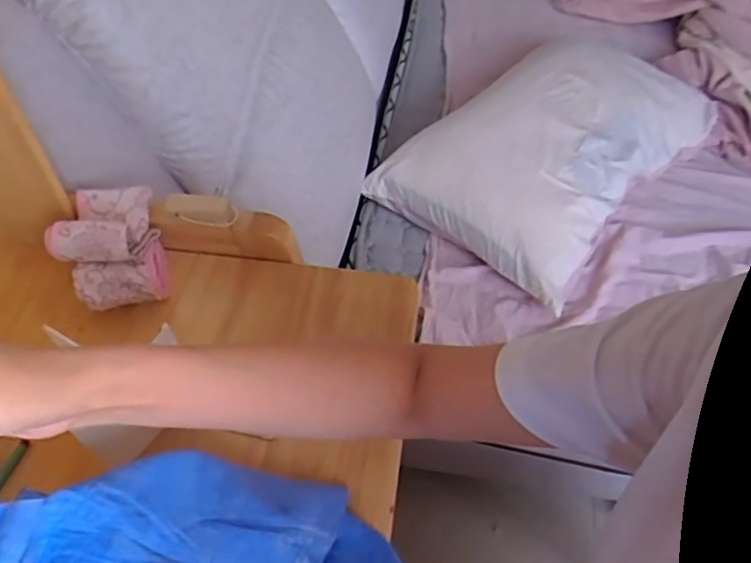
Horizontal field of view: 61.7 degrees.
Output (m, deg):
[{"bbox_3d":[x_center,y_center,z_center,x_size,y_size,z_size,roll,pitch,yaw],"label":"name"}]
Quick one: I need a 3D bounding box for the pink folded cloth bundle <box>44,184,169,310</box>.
[{"bbox_3d":[-0.250,-0.037,0.592,0.086,0.086,0.115,-12,53,-10],"label":"pink folded cloth bundle"}]

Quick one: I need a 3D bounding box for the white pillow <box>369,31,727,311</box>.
[{"bbox_3d":[0.338,-0.279,1.159,0.374,0.114,0.643,34,59,24],"label":"white pillow"}]

